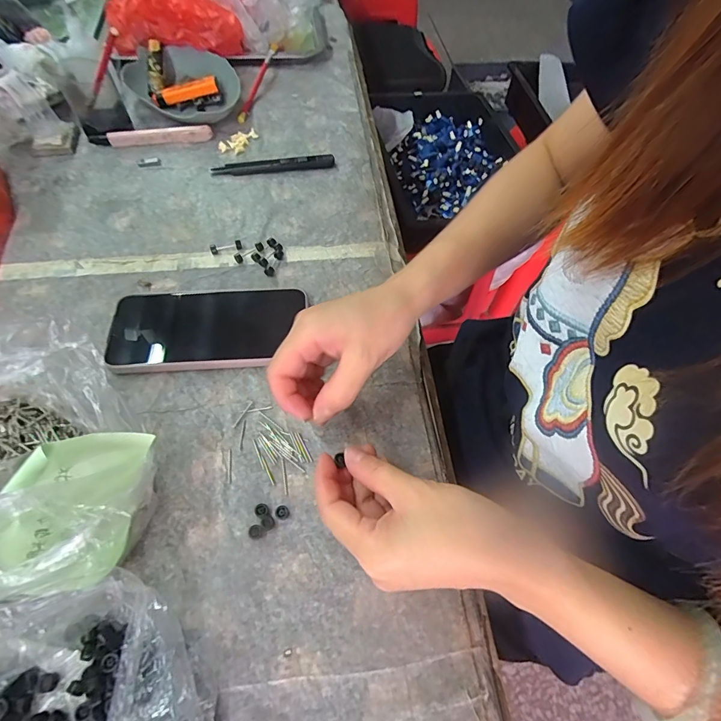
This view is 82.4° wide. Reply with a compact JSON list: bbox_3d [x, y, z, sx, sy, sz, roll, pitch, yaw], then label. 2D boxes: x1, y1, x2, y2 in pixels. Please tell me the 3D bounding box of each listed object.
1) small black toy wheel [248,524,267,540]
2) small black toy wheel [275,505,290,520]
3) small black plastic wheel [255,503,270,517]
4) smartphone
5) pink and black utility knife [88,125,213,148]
[{"bbox_3d":[-0.069,0.114,0.274,0.011,0.005,0.008,-21,62,-15],"label":"small black toy wheel"},{"bbox_3d":[-0.054,0.104,0.282,0.009,0.005,0.010,-38,68,-23],"label":"small black toy wheel"},{"bbox_3d":[-0.068,0.102,0.282,0.009,0.005,0.010,-34,66,-21],"label":"small black plastic wheel"},{"bbox_3d":[-0.129,-0.029,0.352,0.155,0.013,0.078,-3,59,-5],"label":"smartphone"},{"bbox_3d":[-0.250,-0.268,0.492,0.138,0.016,0.014,-6,59,-7],"label":"pink and black utility knife"}]

